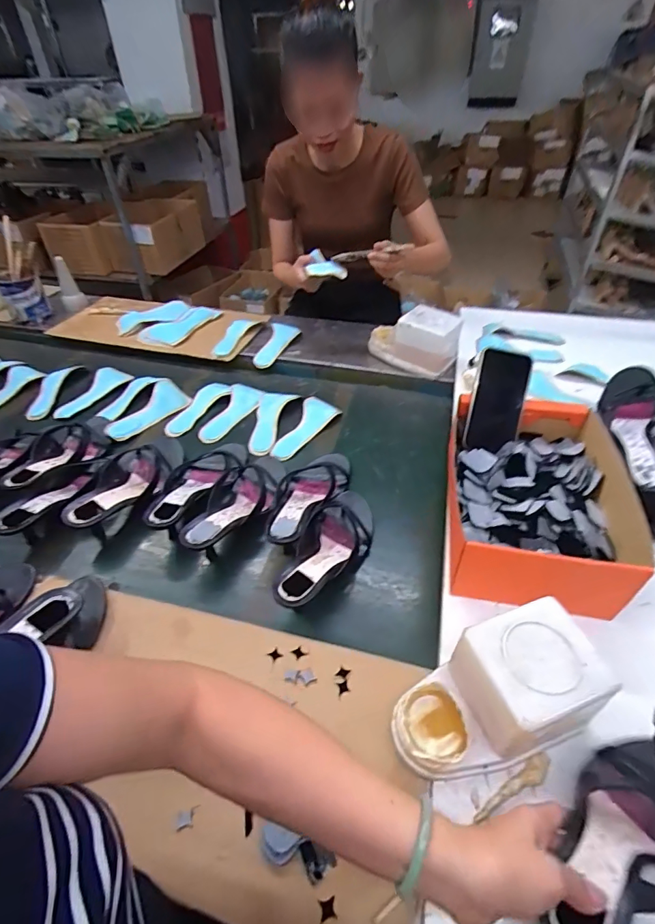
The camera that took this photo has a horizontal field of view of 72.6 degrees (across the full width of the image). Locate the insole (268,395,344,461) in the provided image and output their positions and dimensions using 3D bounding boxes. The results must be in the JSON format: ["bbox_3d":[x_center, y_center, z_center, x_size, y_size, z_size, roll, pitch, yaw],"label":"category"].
[{"bbox_3d":[-0.036,-0.068,0.855,0.077,0.017,0.190,15,45,17],"label":"insole"}]

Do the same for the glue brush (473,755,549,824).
[{"bbox_3d":[0.175,0.305,0.416,0.086,0.014,0.017,-22,47,-21],"label":"glue brush"}]

